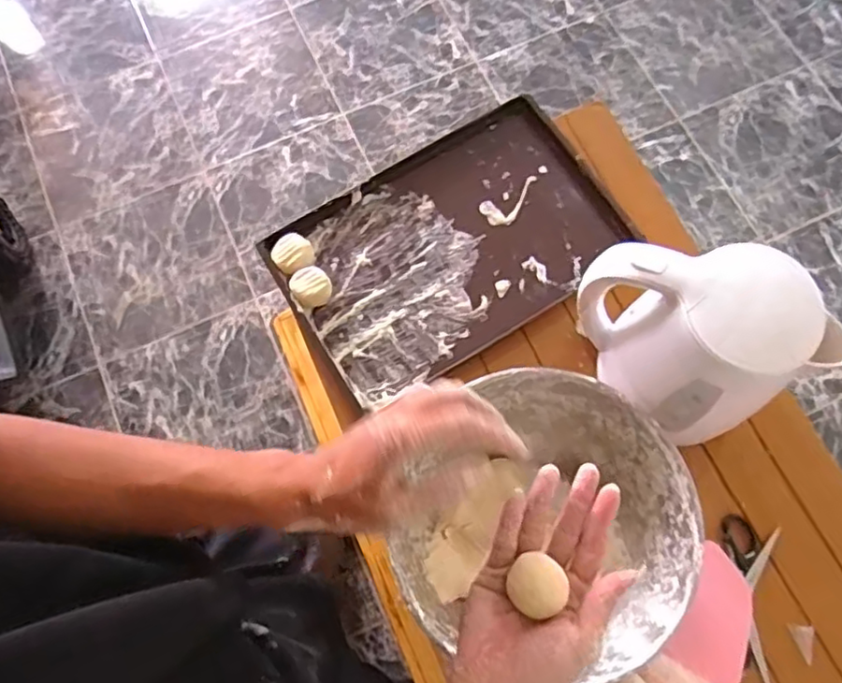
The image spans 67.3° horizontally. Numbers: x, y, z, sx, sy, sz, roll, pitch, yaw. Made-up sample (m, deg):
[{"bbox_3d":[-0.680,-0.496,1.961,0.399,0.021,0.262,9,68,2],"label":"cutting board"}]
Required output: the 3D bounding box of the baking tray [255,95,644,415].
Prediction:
[{"bbox_3d":[0.035,-0.107,0.708,0.359,0.024,0.235,-32,75,-8],"label":"baking tray"}]

